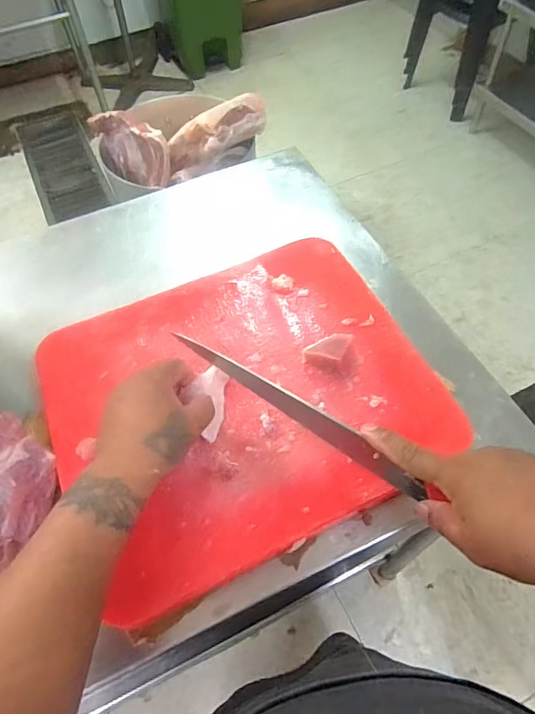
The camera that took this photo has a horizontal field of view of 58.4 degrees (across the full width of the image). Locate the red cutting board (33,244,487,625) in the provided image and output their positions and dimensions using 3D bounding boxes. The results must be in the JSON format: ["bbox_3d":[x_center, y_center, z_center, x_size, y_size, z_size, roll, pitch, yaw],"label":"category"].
[{"bbox_3d":[-0.032,0.032,0.519,0.385,0.023,0.342,-23,58,-12],"label":"red cutting board"}]

